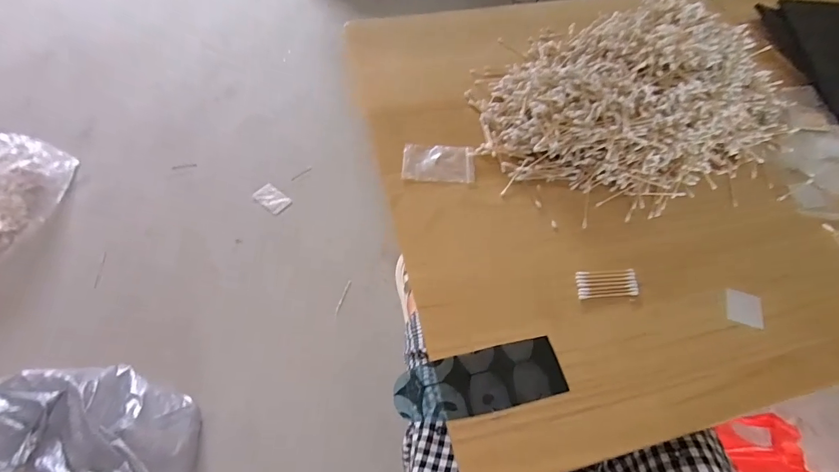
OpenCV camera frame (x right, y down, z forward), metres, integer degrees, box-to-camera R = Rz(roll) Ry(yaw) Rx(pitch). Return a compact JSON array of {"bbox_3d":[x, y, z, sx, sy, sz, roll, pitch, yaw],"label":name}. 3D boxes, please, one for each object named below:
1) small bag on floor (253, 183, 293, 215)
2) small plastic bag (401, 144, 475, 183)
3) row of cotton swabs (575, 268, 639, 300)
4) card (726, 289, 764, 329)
[{"bbox_3d":[-0.437,-0.112,1.199,0.109,0.004,0.070,34,63,17],"label":"small bag on floor"},{"bbox_3d":[0.027,-0.104,0.576,0.100,0.008,0.069,5,57,-2],"label":"small plastic bag"},{"bbox_3d":[0.225,0.057,0.484,0.073,0.012,0.032,-1,57,-6],"label":"row of cotton swabs"},{"bbox_3d":[0.385,0.086,0.479,0.039,0.005,0.047,17,51,14],"label":"card"}]

